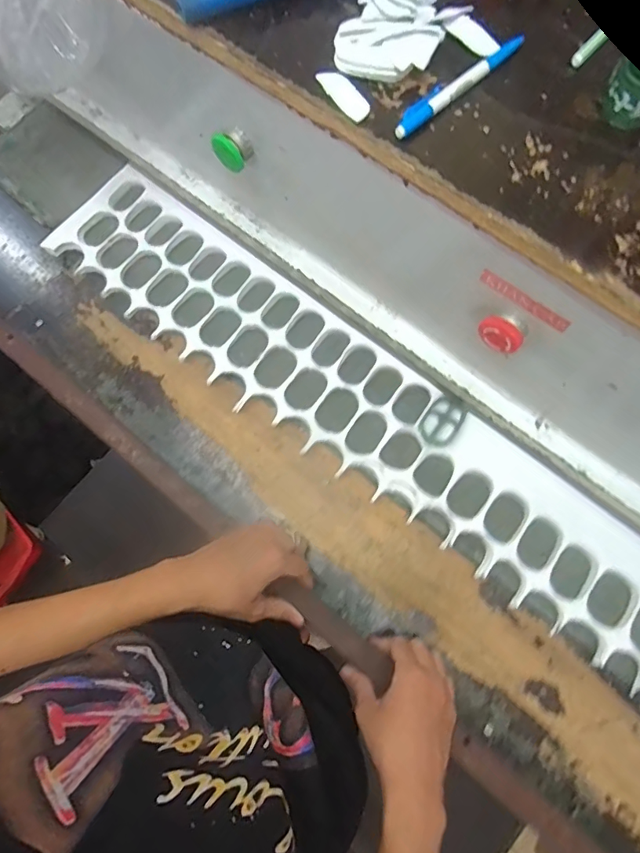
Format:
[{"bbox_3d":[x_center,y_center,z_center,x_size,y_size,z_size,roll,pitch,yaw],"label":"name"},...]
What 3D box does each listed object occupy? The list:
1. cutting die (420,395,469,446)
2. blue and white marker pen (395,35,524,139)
[{"bbox_3d":[0.147,-0.006,0.555,0.041,0.015,0.060,34,77,8],"label":"cutting die"},{"bbox_3d":[0.102,-0.254,0.343,0.128,0.008,0.015,-42,79,-11],"label":"blue and white marker pen"}]

